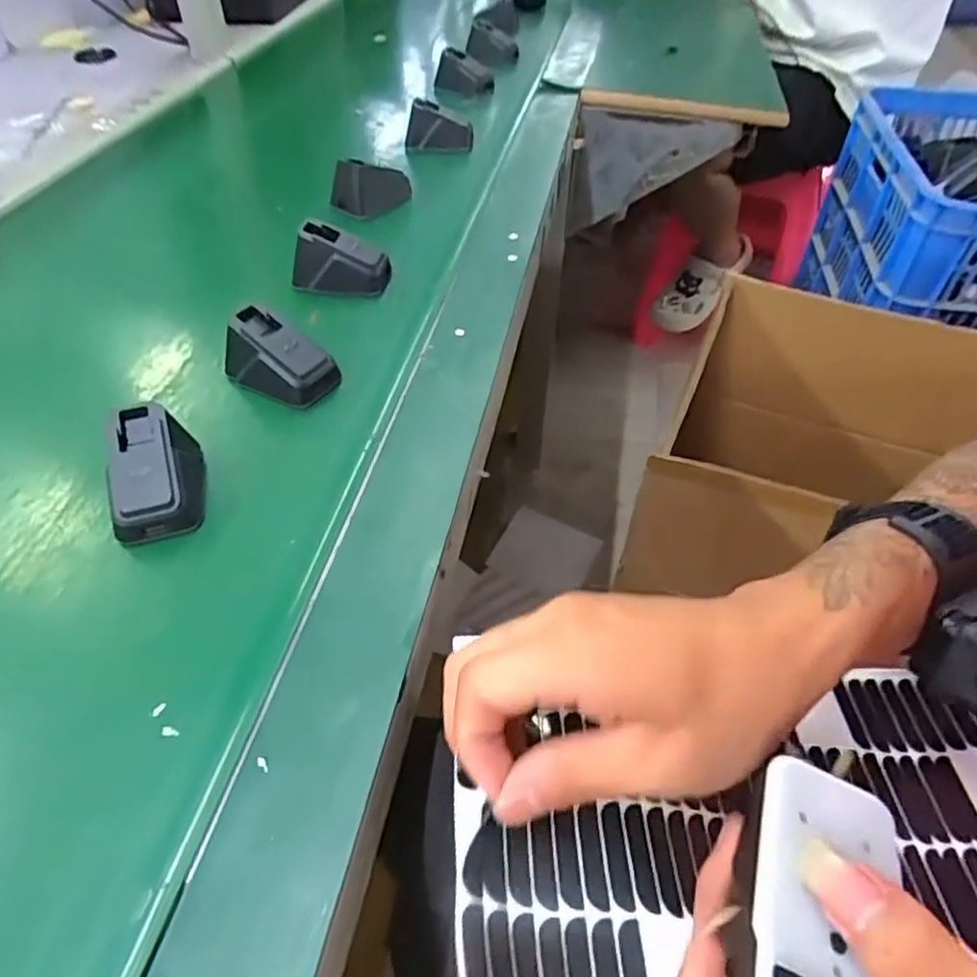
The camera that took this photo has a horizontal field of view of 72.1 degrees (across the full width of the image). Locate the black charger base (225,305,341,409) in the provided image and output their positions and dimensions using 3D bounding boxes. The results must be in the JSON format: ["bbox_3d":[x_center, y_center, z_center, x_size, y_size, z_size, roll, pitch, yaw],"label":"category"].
[{"bbox_3d":[-0.130,-0.082,0.416,0.066,0.039,0.043,23,52,20],"label":"black charger base"}]

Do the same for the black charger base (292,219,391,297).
[{"bbox_3d":[-0.109,-0.169,0.497,0.068,0.039,0.033,8,48,7],"label":"black charger base"}]

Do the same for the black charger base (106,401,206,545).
[{"bbox_3d":[-0.172,-0.007,0.347,0.039,0.037,0.069,-13,49,-11],"label":"black charger base"}]

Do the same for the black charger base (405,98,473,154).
[{"bbox_3d":[-0.050,-0.374,0.693,0.072,0.043,0.031,-7,48,-6],"label":"black charger base"}]

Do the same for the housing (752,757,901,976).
[{"bbox_3d":[0.094,0.116,0.191,0.040,0.012,0.069,24,48,4],"label":"housing"}]

